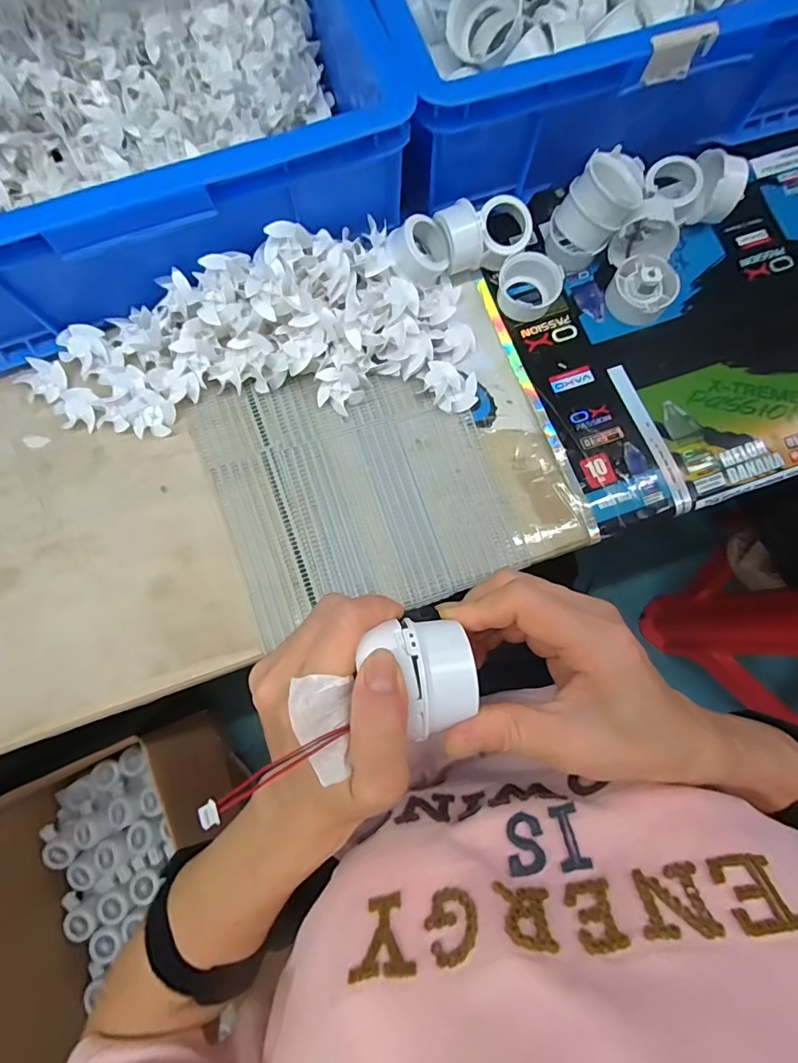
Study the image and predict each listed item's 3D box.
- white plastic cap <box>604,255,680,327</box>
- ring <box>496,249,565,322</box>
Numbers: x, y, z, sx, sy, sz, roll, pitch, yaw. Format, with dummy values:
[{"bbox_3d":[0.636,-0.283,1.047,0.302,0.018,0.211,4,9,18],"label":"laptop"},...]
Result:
[{"bbox_3d":[0.215,-0.216,0.419,0.054,0.029,0.052,0,78,0],"label":"white plastic cap"},{"bbox_3d":[0.114,-0.219,0.419,0.050,0.032,0.048,0,78,0],"label":"ring"}]

